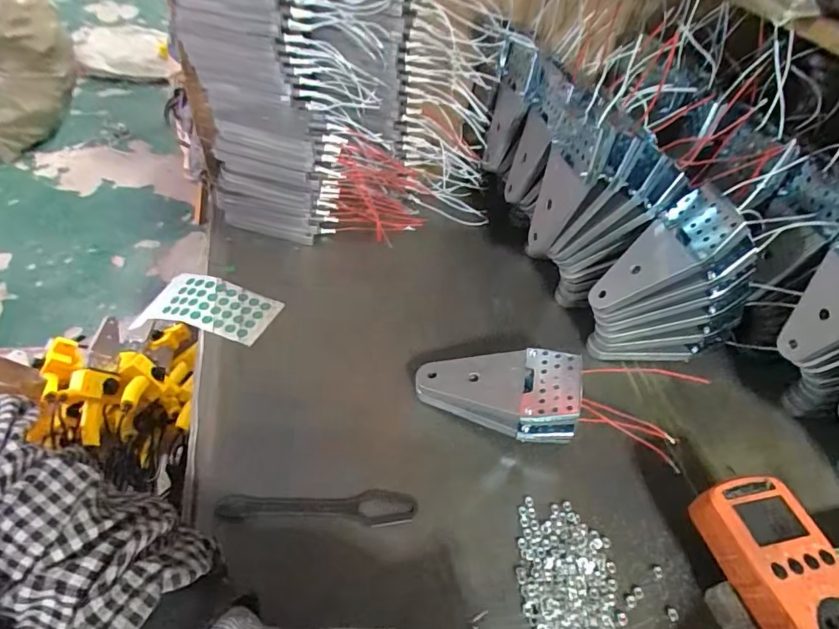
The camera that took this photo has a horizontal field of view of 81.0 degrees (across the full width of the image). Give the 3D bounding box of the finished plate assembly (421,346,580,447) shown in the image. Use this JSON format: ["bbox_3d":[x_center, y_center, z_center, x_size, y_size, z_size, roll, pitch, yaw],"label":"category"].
[{"bbox_3d":[0.063,0.065,0.411,0.126,0.062,0.062,10,46,-1],"label":"finished plate assembly"}]

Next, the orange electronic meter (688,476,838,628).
[{"bbox_3d":[0.241,0.170,0.315,0.066,0.028,0.122,-5,48,-15],"label":"orange electronic meter"}]

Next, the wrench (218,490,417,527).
[{"bbox_3d":[-0.074,0.142,0.363,0.142,0.009,0.026,3,47,-7],"label":"wrench"}]

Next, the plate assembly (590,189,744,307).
[{"bbox_3d":[0.208,-0.051,0.432,0.016,0.131,0.061,26,33,-40],"label":"plate assembly"}]

